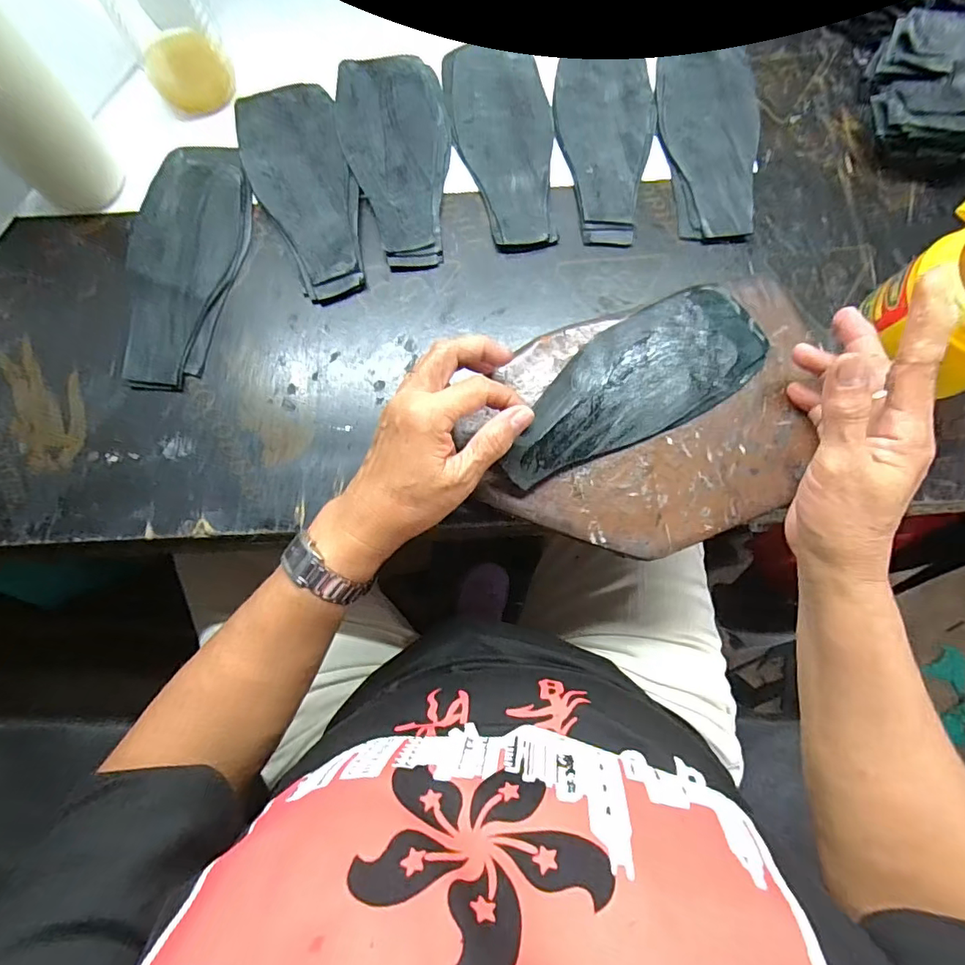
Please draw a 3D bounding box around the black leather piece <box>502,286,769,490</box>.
[{"bbox_3d":[0.102,-0.067,0.352,0.204,0.012,0.082,-34,80,-9],"label":"black leather piece"}]

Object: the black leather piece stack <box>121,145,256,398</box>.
[{"bbox_3d":[-0.227,-0.168,0.383,0.080,0.012,0.200,5,78,1],"label":"black leather piece stack"}]

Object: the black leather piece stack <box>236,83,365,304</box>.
[{"bbox_3d":[-0.140,-0.233,0.396,0.076,0.013,0.193,-16,78,-4],"label":"black leather piece stack"}]

